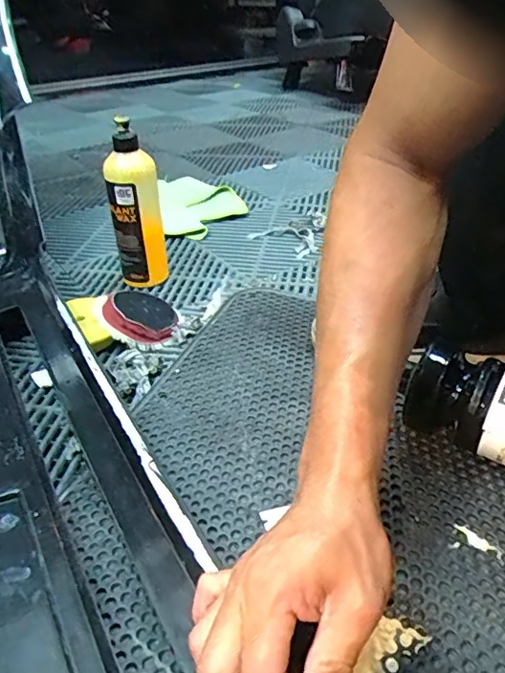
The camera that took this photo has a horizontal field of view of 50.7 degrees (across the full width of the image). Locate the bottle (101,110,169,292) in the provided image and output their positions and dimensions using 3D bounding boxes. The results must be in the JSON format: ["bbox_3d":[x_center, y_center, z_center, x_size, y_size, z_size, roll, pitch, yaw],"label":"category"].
[{"bbox_3d":[-0.150,-0.159,0.683,0.062,0.198,0.052,14,37,17],"label":"bottle"}]

